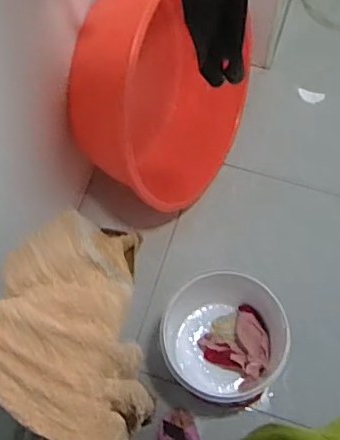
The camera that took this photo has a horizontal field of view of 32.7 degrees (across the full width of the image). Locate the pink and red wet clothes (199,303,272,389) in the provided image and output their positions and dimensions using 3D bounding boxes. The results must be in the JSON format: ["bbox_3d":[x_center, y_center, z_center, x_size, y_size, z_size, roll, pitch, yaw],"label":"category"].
[{"bbox_3d":[0.175,0.309,1.430,0.161,0.061,0.172,-41,75,-11],"label":"pink and red wet clothes"}]

